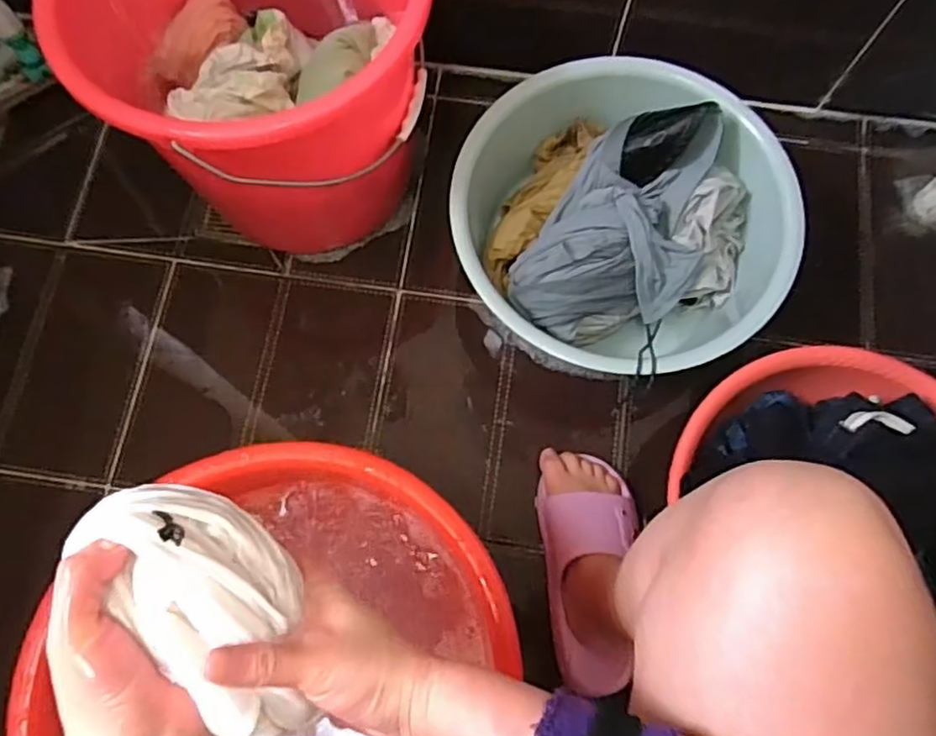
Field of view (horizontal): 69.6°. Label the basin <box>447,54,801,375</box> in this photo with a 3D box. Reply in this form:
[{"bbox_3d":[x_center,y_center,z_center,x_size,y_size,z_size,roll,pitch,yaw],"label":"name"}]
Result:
[{"bbox_3d":[0.175,-0.168,0.821,0.368,0.170,0.361,0,73,0],"label":"basin"}]

